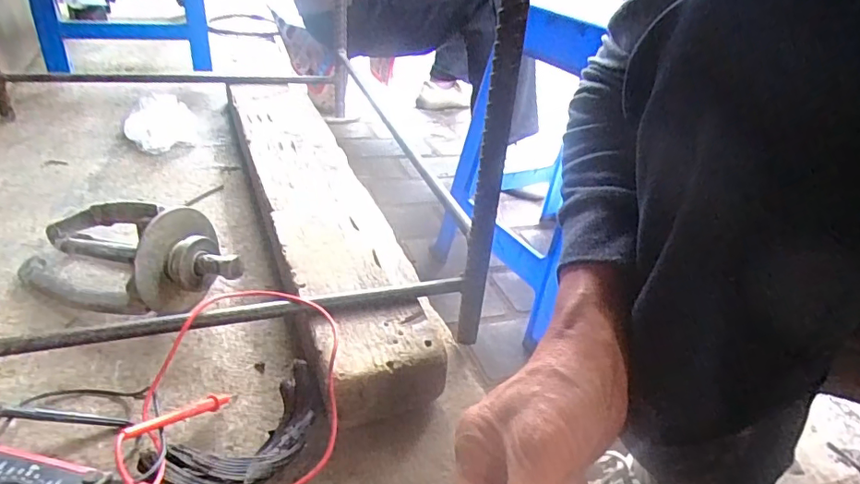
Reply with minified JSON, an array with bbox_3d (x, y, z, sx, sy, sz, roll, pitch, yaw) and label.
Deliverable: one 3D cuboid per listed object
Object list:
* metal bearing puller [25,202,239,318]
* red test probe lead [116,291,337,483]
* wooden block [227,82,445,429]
[{"bbox_3d":[-0.282,0.014,0.488,0.239,0.094,0.097,-3,28,20],"label":"metal bearing puller"},{"bbox_3d":[-0.141,0.110,0.366,0.148,0.074,0.155,1,33,-10],"label":"red test probe lead"},{"bbox_3d":[-0.155,-0.059,0.641,0.132,0.067,0.688,-6,34,-19],"label":"wooden block"}]

